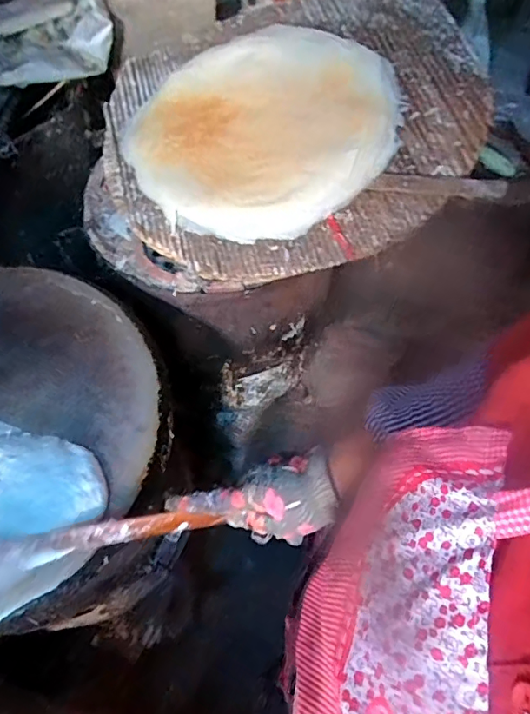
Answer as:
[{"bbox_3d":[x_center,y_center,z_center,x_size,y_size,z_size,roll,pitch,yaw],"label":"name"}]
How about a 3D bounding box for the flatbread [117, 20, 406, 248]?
[{"bbox_3d":[-0.010,-0.309,0.650,0.331,0.022,0.339,-4,67,10],"label":"flatbread"}]

